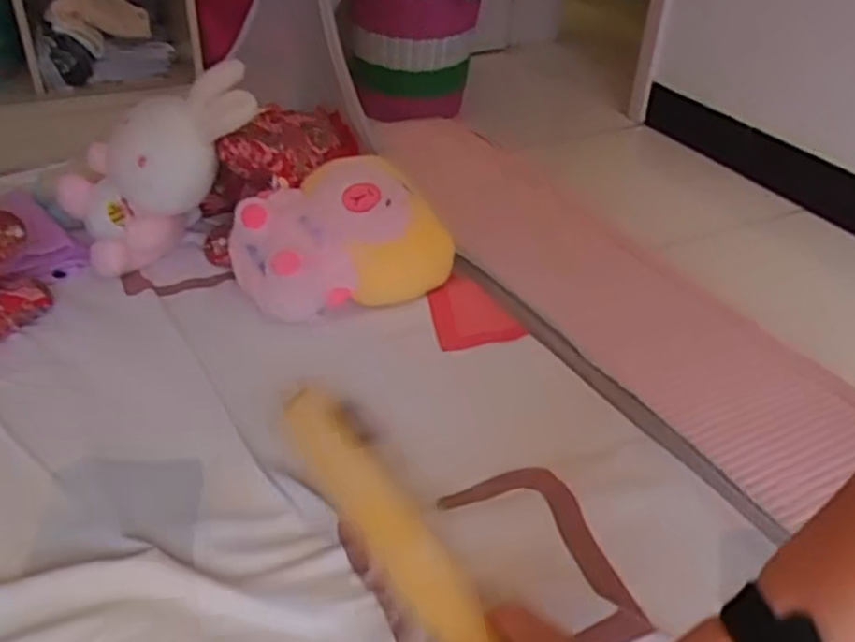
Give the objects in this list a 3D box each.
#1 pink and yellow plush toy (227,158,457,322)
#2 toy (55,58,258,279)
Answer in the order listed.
[{"bbox_3d":[-0.092,-0.082,0.774,0.212,0.112,0.121,-15,40,-23],"label":"pink and yellow plush toy"},{"bbox_3d":[-0.276,-0.165,0.795,0.128,0.267,0.122,38,24,-29],"label":"toy"}]

